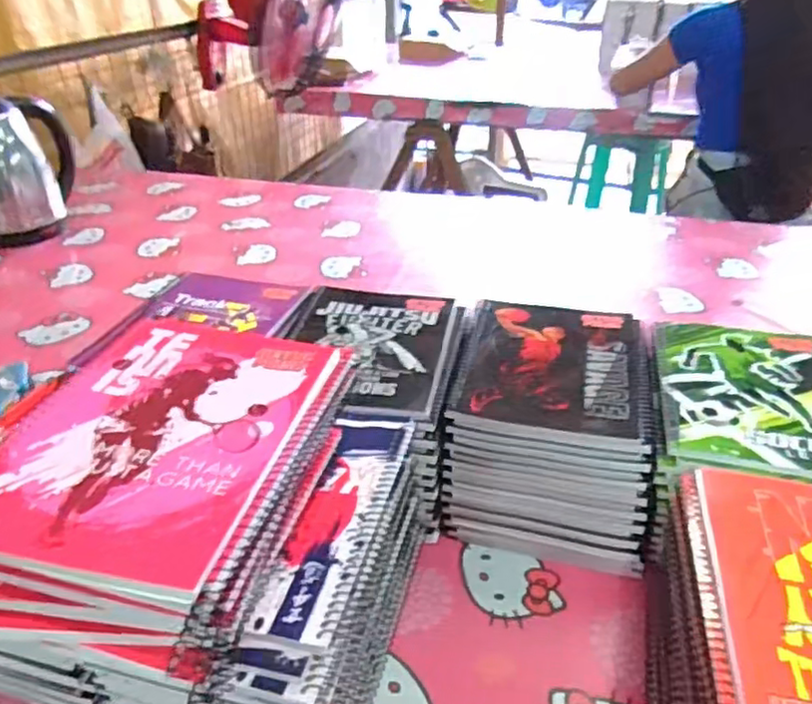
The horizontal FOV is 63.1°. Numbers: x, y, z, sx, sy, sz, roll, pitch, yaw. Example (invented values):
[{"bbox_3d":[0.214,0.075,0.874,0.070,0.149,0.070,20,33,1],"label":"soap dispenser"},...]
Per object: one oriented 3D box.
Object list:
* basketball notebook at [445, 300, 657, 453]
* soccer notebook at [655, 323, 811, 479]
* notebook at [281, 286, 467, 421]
[{"bbox_3d":[0.130,0.010,0.583,0.156,0.014,0.188,7,33,12],"label":"basketball notebook"},{"bbox_3d":[0.289,0.032,0.545,0.151,0.009,0.203,8,33,13],"label":"soccer notebook"},{"bbox_3d":[-0.032,-0.009,0.609,0.156,0.011,0.216,6,33,10],"label":"notebook"}]

